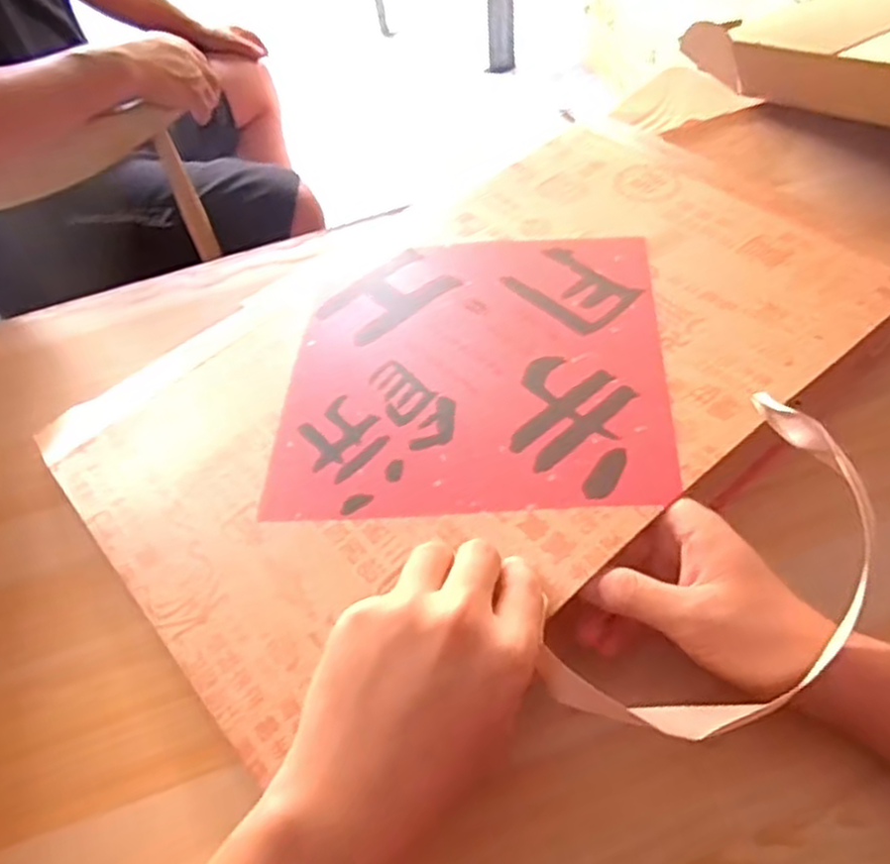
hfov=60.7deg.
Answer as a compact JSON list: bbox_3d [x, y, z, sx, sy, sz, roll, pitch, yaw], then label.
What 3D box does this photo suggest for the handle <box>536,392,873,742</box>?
[{"bbox_3d":[0.145,0.065,0.361,0.095,0.017,0.209,33,62,25],"label":"handle"}]

